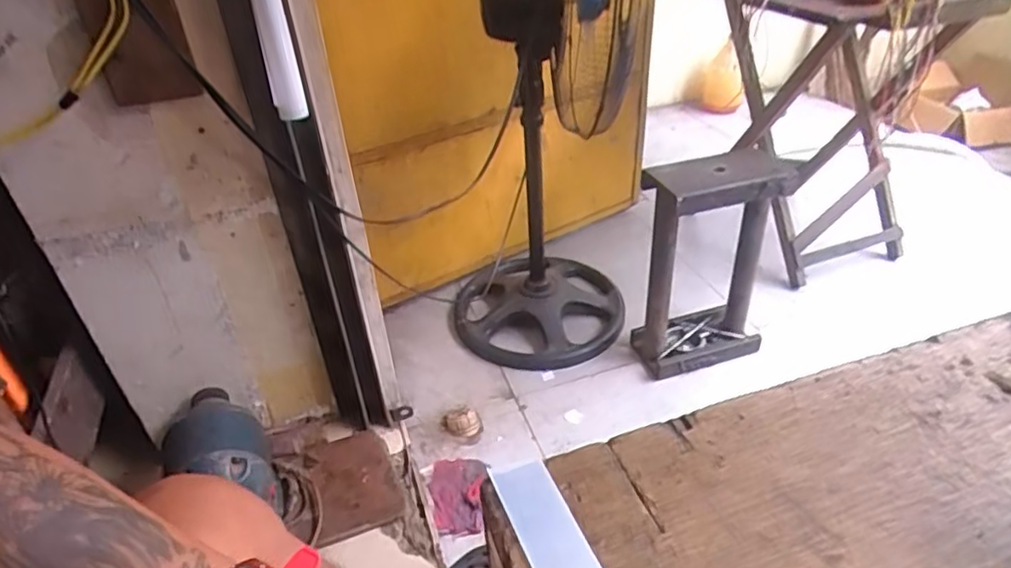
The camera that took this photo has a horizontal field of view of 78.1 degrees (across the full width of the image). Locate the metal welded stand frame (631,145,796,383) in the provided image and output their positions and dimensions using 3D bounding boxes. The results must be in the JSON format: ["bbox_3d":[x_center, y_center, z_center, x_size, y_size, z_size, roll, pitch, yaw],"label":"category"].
[{"bbox_3d":[0.410,-0.036,1.268,0.262,0.463,0.111,-12,36,-11],"label":"metal welded stand frame"}]

